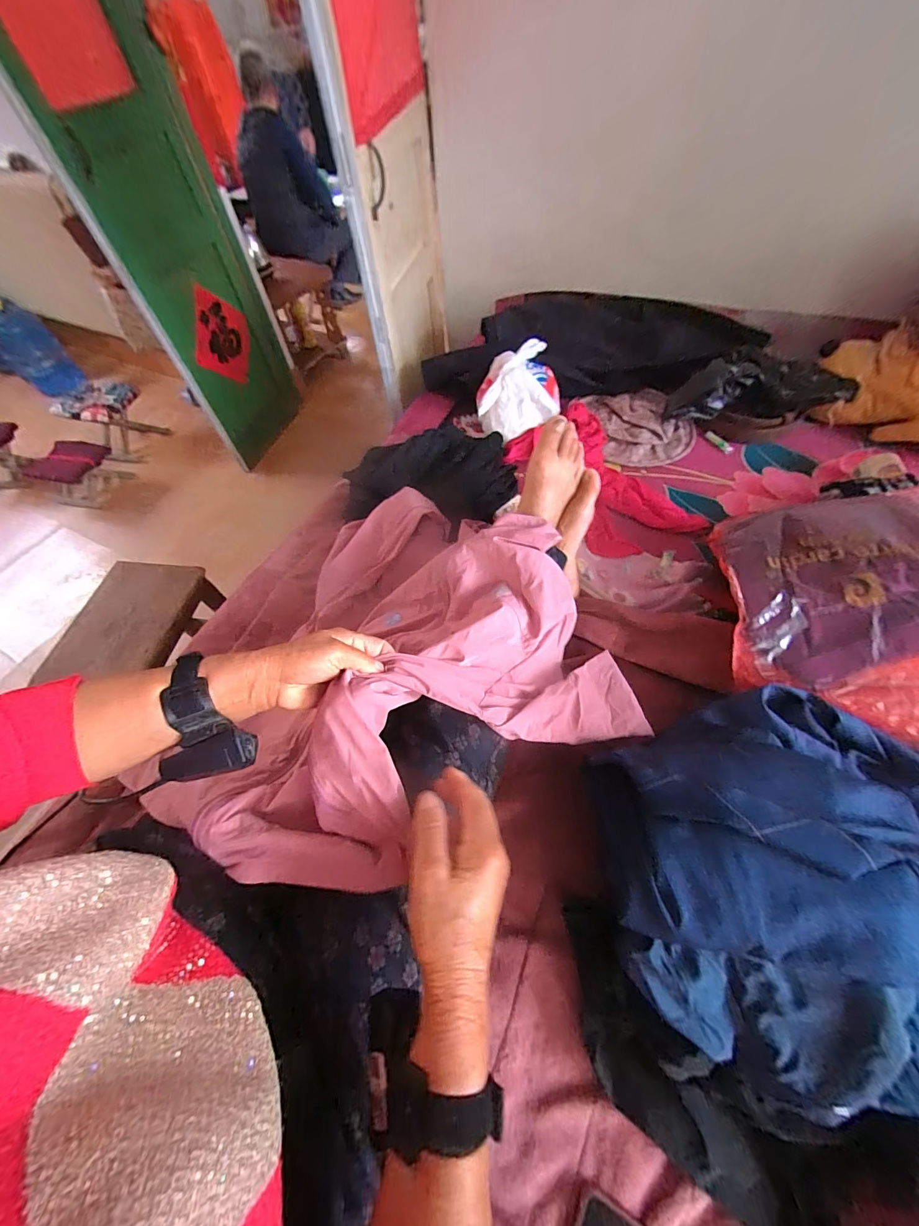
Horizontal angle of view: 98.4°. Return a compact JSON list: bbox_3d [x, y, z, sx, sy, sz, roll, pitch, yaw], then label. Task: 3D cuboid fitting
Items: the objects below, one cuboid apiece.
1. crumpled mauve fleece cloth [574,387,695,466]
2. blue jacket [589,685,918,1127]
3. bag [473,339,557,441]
[{"bbox_3d":[0.409,-0.436,0.905,0.207,0.027,0.246,-6,58,0],"label":"crumpled mauve fleece cloth"},{"bbox_3d":[0.352,0.243,0.382,0.391,0.104,0.352,0,59,4],"label":"blue jacket"},{"bbox_3d":[0.135,-0.503,0.890,0.183,0.096,0.232,6,59,8],"label":"bag"}]

